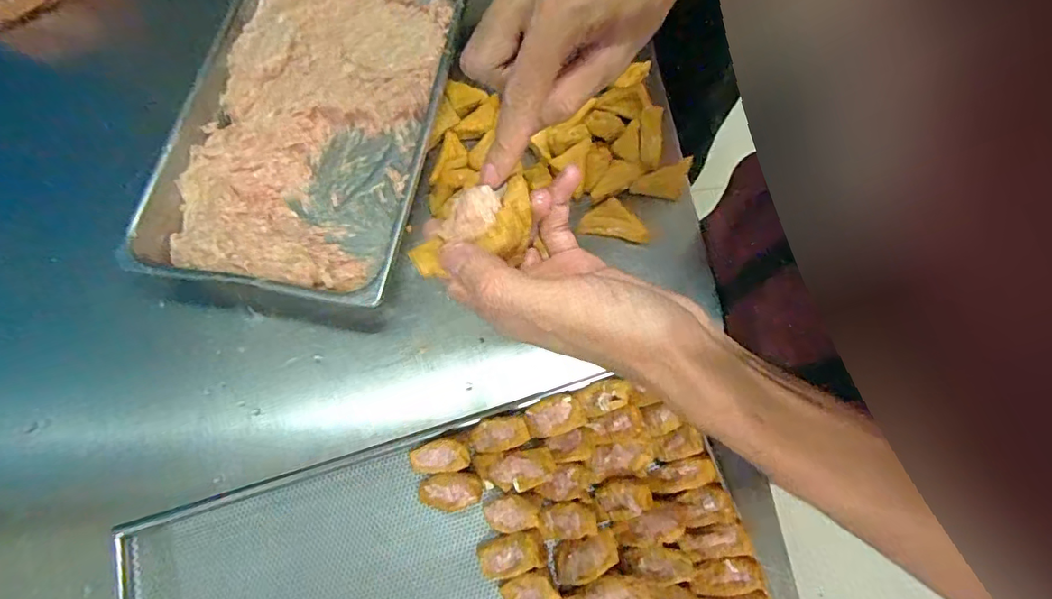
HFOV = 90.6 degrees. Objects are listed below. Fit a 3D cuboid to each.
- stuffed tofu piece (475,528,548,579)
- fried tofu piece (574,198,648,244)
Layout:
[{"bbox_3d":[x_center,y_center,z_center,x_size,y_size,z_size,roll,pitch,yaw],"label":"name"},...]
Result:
[{"bbox_3d":[-0.015,0.250,0.508,0.020,0.094,0.036,-3,64,-46],"label":"stuffed tofu piece"},{"bbox_3d":[0.109,-0.099,0.637,0.084,0.029,0.040,10,72,5],"label":"fried tofu piece"}]

